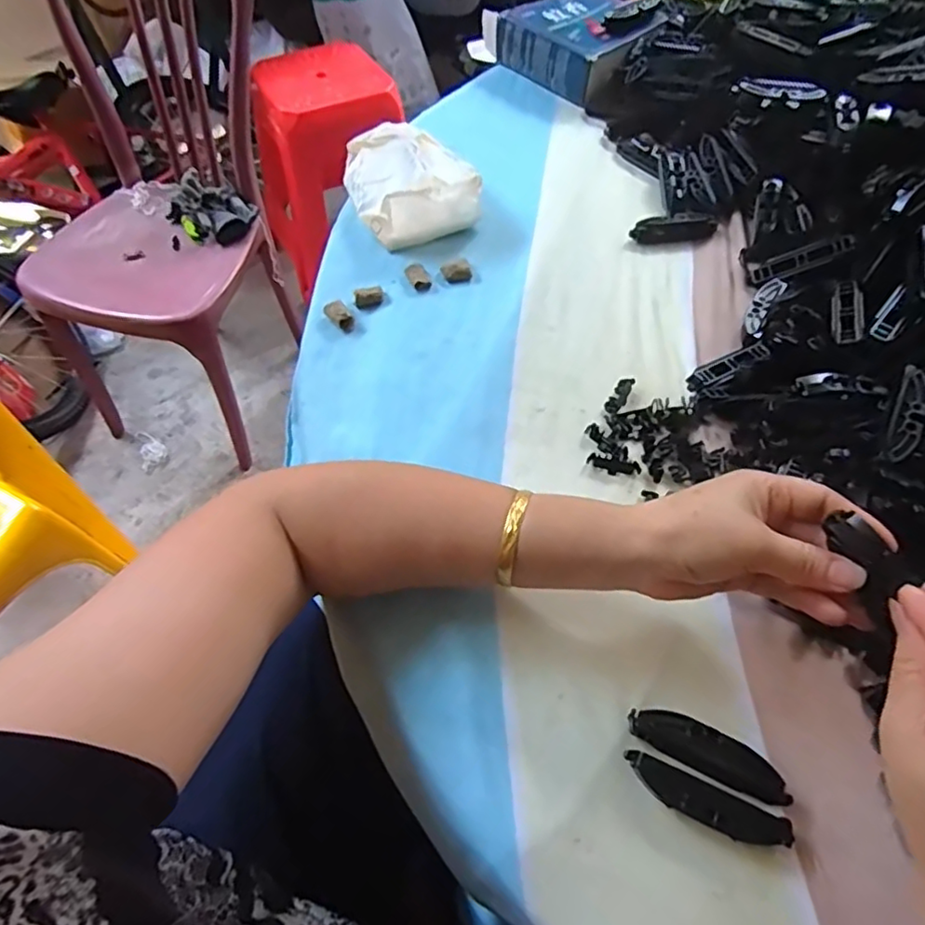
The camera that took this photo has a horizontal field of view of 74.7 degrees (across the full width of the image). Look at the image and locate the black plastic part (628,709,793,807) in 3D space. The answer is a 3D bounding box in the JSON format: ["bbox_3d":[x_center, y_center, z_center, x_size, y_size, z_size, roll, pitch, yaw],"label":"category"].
[{"bbox_3d":[0.127,0.149,0.312,0.080,0.007,0.022,23,61,14],"label":"black plastic part"}]

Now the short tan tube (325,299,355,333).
[{"bbox_3d":[-0.097,-0.117,0.484,0.016,0.008,0.032,-30,62,-17],"label":"short tan tube"}]

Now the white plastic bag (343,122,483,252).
[{"bbox_3d":[-0.048,-0.265,0.554,0.110,0.043,0.140,-19,60,-12],"label":"white plastic bag"}]

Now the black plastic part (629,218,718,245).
[{"bbox_3d":[0.188,-0.210,0.543,0.077,0.014,0.021,-9,58,-6],"label":"black plastic part"}]

